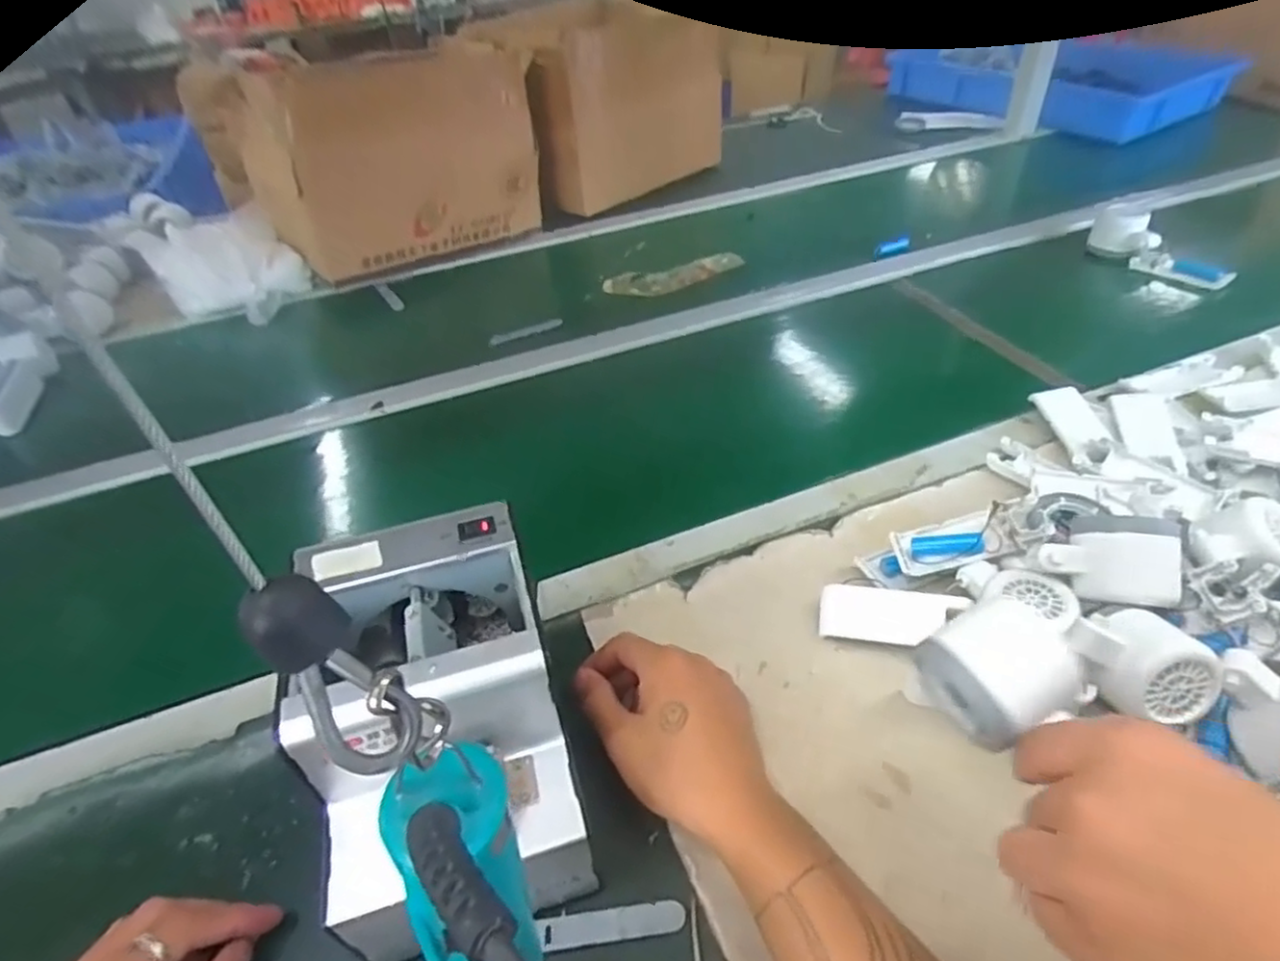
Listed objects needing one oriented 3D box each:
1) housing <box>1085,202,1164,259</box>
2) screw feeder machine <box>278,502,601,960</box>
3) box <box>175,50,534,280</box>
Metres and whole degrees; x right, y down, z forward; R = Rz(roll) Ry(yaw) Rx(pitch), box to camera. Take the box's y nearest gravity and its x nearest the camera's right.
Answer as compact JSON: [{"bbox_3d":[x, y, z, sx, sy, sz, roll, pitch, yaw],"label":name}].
[{"bbox_3d":[0.631,-0.322,0.896,0.075,0.056,0.051,21,47,26],"label":"housing"},{"bbox_3d":[-0.104,0.133,0.379,0.117,0.151,0.168,-13,42,-9],"label":"screw feeder machine"},{"bbox_3d":[-0.370,-0.484,1.028,0.359,0.256,0.261,-30,47,-26],"label":"box"}]

